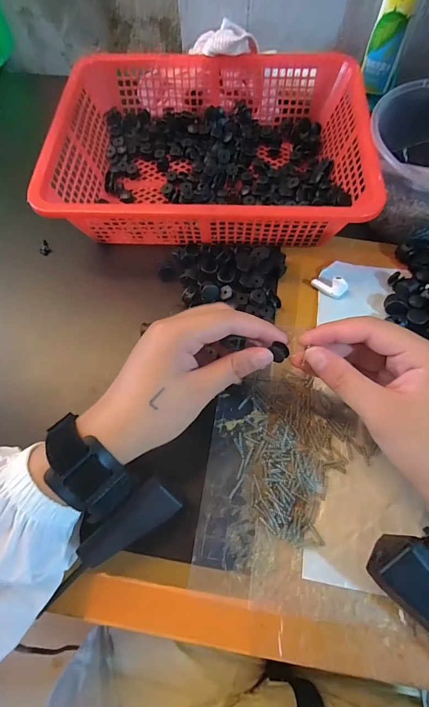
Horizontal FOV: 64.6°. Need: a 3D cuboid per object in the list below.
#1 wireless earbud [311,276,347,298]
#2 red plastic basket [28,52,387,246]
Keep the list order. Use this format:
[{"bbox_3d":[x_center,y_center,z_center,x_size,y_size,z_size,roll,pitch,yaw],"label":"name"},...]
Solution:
[{"bbox_3d":[0.109,-0.065,0.320,0.031,0.014,0.015,29,71,13],"label":"wireless earbud"},{"bbox_3d":[-0.004,-0.208,0.351,0.290,0.071,0.208,1,67,3],"label":"red plastic basket"}]

